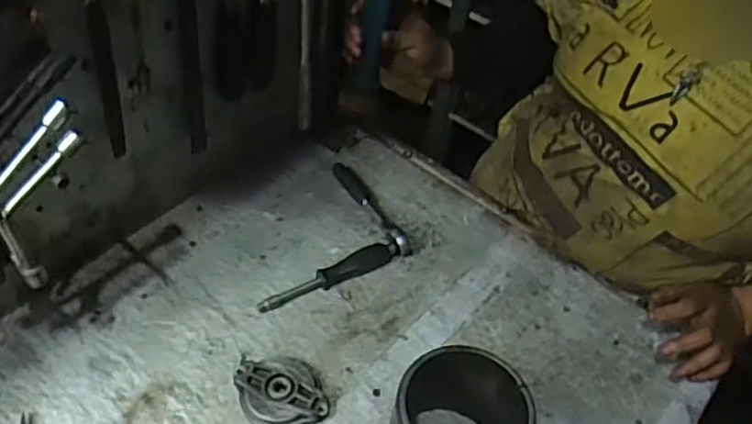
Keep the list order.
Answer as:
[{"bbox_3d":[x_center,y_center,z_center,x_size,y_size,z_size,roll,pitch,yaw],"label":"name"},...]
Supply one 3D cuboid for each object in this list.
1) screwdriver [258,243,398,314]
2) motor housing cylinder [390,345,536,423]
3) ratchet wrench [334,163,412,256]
[{"bbox_3d":[-0.049,0.069,0.730,0.161,0.024,0.027,-23,54,-24],"label":"screwdriver"},{"bbox_3d":[0.073,0.186,0.582,0.122,0.121,0.123,32,52,21],"label":"motor housing cylinder"},{"bbox_3d":[-0.005,-0.010,0.801,0.022,0.020,0.160,-22,54,-24],"label":"ratchet wrench"}]

